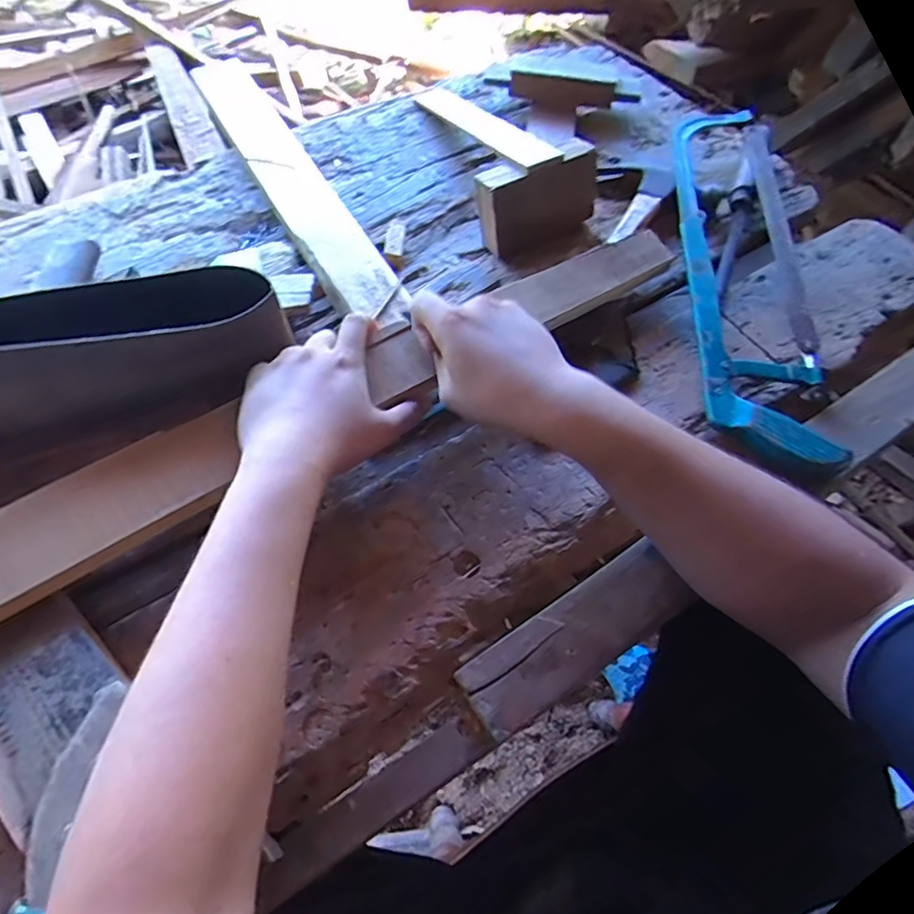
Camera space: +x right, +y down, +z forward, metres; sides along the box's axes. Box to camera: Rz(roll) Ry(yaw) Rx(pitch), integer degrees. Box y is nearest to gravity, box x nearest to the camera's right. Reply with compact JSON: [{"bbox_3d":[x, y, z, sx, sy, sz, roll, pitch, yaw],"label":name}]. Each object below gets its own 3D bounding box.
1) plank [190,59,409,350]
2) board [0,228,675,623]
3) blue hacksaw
[{"bbox_3d":[-0.173,-0.291,0.564,0.064,0.024,0.500,-28,66,-12],"label":"plank"},{"bbox_3d":[-0.112,-0.032,0.405,0.706,0.032,0.064,-30,67,-17],"label":"board"},{"bbox_3d":[0.275,-0.196,0.520,0.115,0.034,0.461,3,62,0],"label":"blue hacksaw"}]

